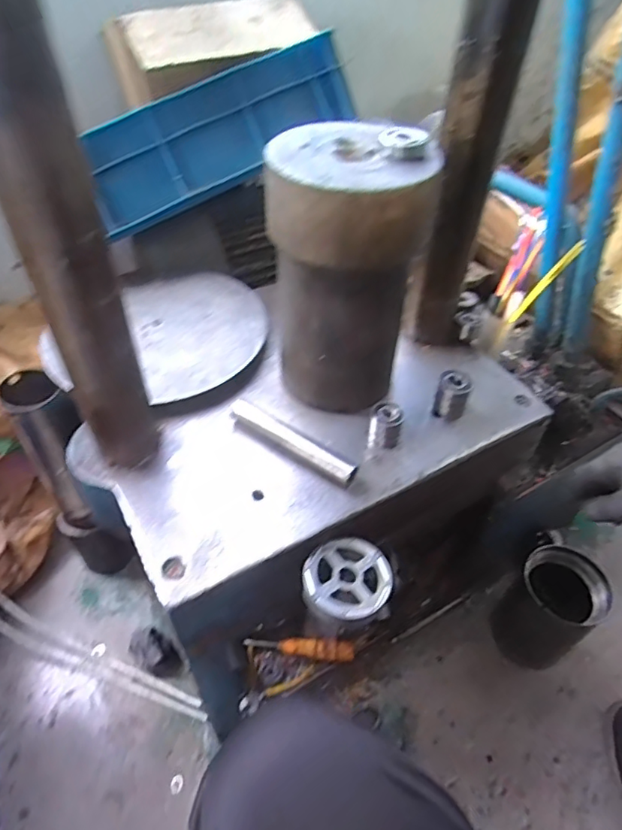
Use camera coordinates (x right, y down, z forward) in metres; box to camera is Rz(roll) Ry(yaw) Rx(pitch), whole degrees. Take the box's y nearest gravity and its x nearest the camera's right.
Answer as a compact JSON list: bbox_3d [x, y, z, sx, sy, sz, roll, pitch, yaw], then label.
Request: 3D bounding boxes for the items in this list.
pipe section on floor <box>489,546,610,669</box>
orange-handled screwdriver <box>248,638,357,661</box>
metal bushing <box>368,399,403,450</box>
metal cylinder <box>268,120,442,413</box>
[{"bbox_3d":[0.362,0.296,0.811,0.115,0.181,0.110,-23,51,-22],"label":"pipe section on floor"},{"bbox_3d":[-0.019,0.352,0.808,0.168,0.030,0.029,-3,44,19],"label":"orange-handled screwdriver"},{"bbox_3d":[0.077,0.012,0.553,0.030,0.042,0.033,11,47,9],"label":"metal bushing"},{"bbox_3d":[0.034,-0.129,0.531,0.142,0.260,0.134,4,46,2],"label":"metal cylinder"}]

